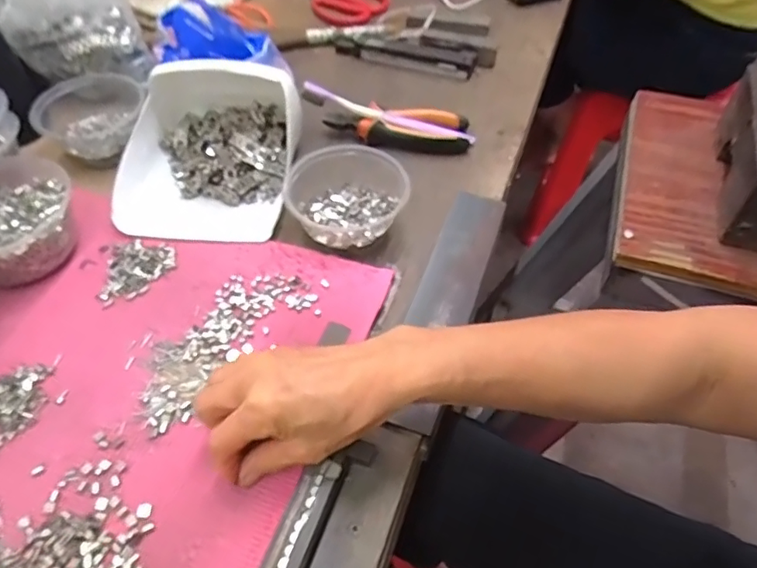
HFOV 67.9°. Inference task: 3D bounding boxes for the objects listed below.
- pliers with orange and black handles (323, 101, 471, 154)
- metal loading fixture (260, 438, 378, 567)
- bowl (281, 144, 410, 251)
[{"bbox_3d":[0.021,-0.164,0.590,0.145,0.024,0.043,1,51,2],"label":"pliers with orange and black handles"},{"bbox_3d":[-0.048,0.156,0.329,0.032,0.018,0.149,20,55,13],"label":"metal loading fixture"},{"bbox_3d":[-0.028,-0.076,0.503,0.101,0.050,0.093,-1,51,1],"label":"bowl"}]

